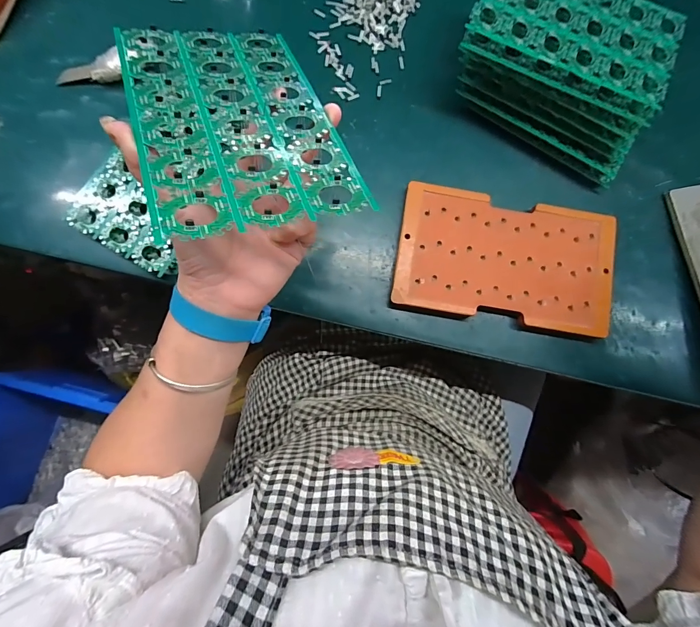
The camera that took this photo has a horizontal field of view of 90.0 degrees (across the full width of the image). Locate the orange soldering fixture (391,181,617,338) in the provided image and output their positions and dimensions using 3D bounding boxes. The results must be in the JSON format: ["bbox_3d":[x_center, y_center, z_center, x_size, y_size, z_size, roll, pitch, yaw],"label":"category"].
[{"bbox_3d":[0.172,-0.059,0.393,0.236,0.023,0.139,9,88,1],"label":"orange soldering fixture"}]

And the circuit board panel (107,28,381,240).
[{"bbox_3d":[-0.075,-0.132,0.228,0.118,0.004,0.197,-15,65,-20],"label":"circuit board panel"}]

